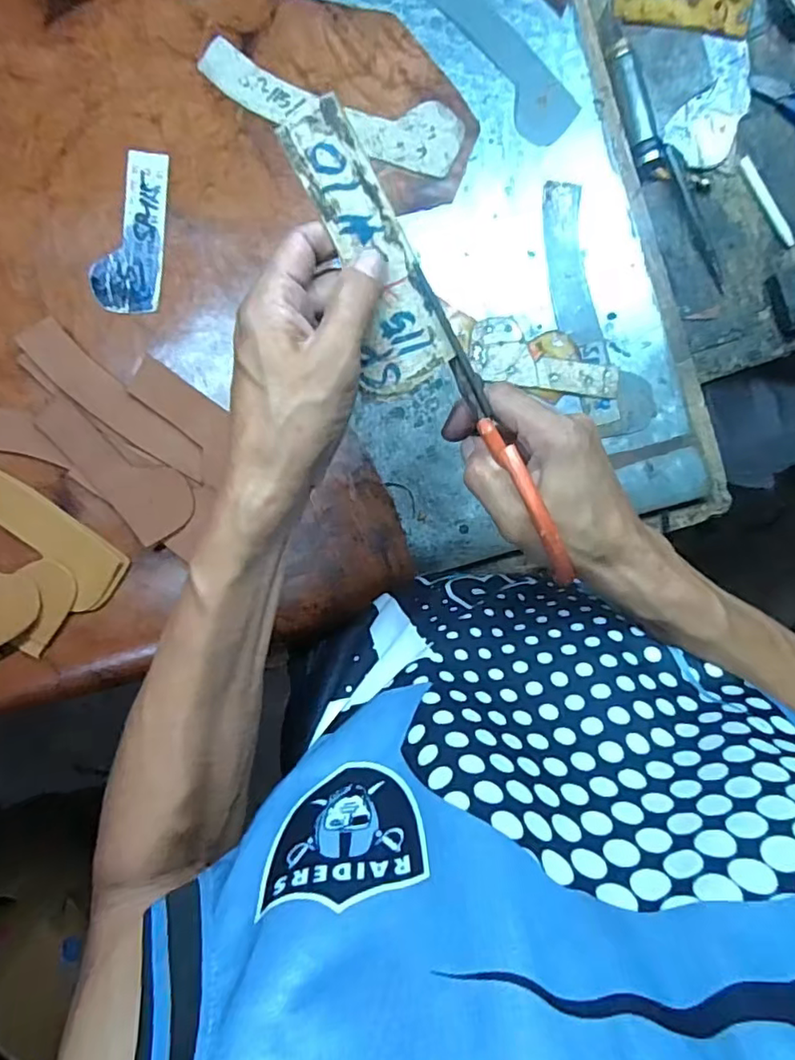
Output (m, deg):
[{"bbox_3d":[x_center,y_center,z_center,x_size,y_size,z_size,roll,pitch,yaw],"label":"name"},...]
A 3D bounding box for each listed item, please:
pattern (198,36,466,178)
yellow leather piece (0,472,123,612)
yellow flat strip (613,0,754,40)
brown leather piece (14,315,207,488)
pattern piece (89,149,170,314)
[{"bbox_3d":[-0.051,-0.332,0.472,0.207,0.004,0.056,13,91,-5],"label":"pattern"},{"bbox_3d":[-0.313,-0.018,0.460,0.211,0.008,0.050,36,89,-4],"label":"yellow leather piece"},{"bbox_3d":[0.246,-0.448,0.508,0.119,0.010,0.049,3,92,-4],"label":"yellow flat strip"},{"bbox_3d":[-0.218,-0.097,0.462,0.161,0.005,0.034,42,80,-7],"label":"brown leather piece"},{"bbox_3d":[-0.207,-0.232,0.463,0.050,0.005,0.122,9,91,-4],"label":"pattern piece"}]

